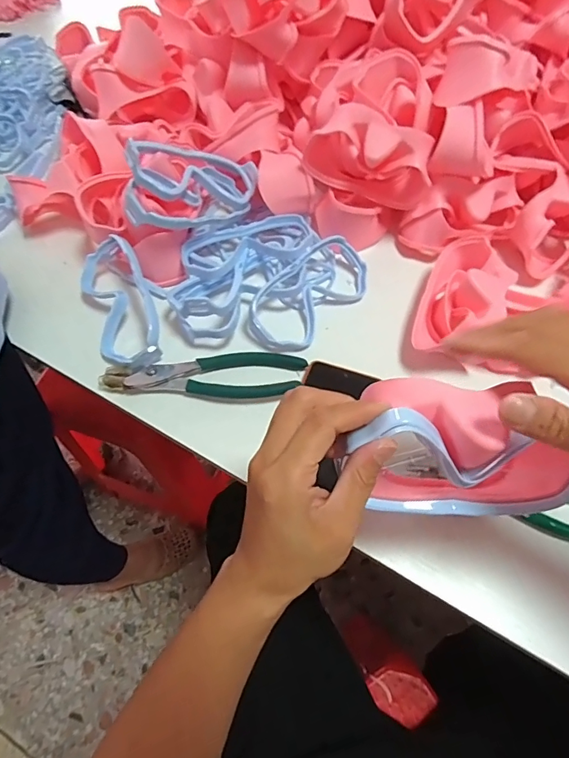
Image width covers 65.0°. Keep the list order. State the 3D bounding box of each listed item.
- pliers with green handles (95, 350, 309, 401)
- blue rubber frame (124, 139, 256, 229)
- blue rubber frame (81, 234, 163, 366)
[{"bbox_3d":[-0.081,-0.004,0.454,0.197,0.019,0.052,-1,61,2],"label":"pliers with green handles"},{"bbox_3d":[-0.105,-0.215,0.500,0.090,0.077,0.167,41,44,21],"label":"blue rubber frame"},{"bbox_3d":[-0.176,-0.085,0.472,0.068,0.054,0.149,-21,62,-9],"label":"blue rubber frame"}]

